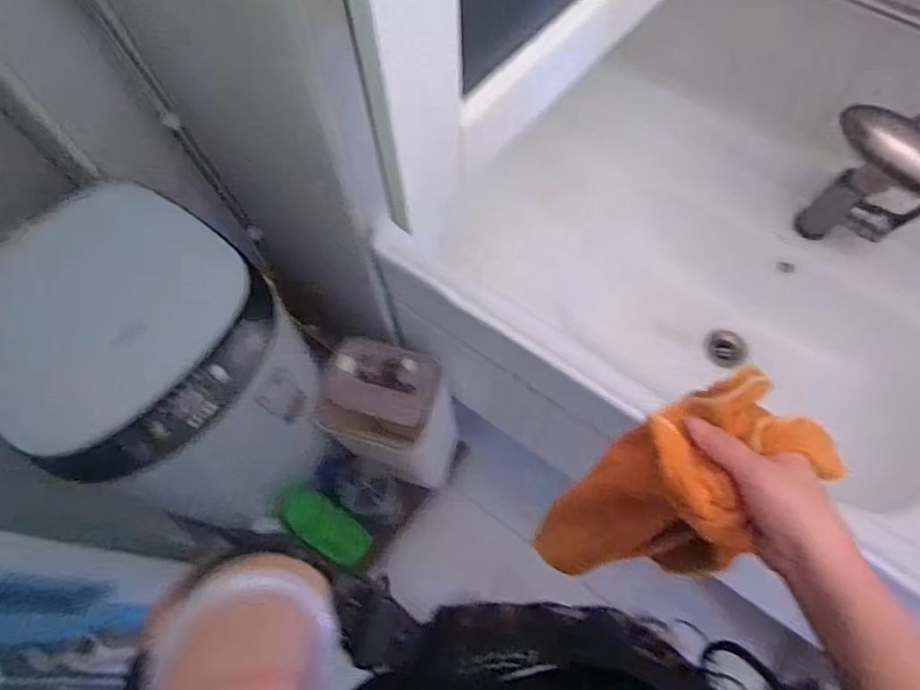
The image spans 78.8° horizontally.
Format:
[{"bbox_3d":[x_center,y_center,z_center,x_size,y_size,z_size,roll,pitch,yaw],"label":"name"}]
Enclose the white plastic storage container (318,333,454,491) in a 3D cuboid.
[{"bbox_3d":[-0.132,0.163,1.160,0.215,0.376,0.200,10,66,6],"label":"white plastic storage container"}]

